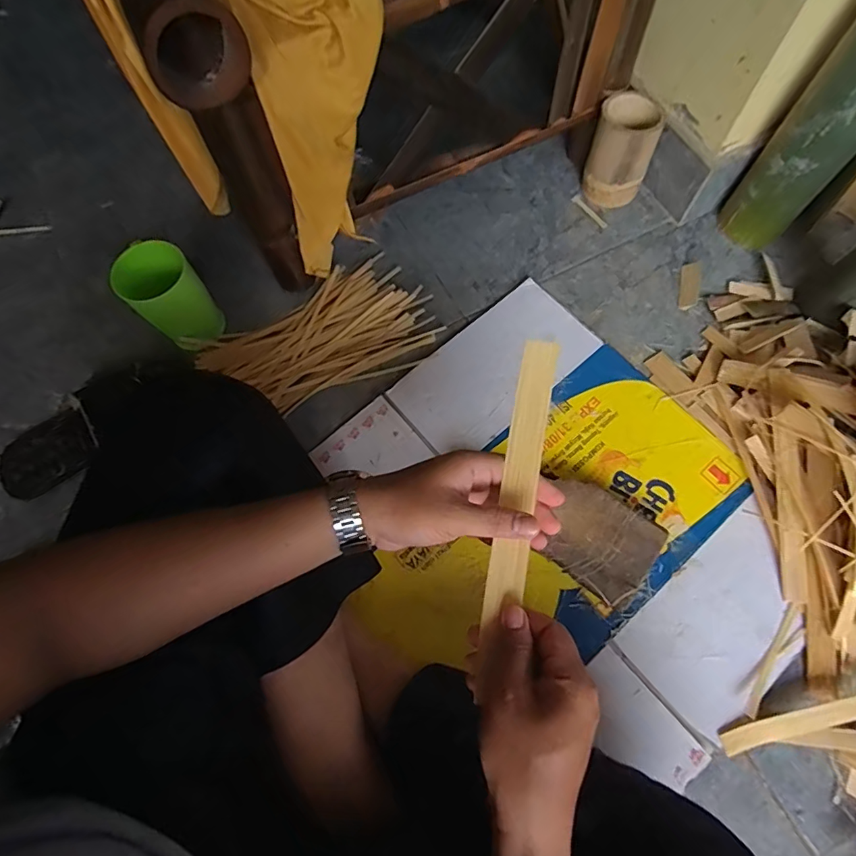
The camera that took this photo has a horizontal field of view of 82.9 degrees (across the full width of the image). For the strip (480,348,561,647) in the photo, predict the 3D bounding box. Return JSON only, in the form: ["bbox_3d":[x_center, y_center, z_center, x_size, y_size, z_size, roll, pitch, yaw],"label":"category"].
[{"bbox_3d":[0.072,0.038,0.372,0.028,0.011,0.211,10,82,6],"label":"strip"}]

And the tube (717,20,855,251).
[{"bbox_3d":[0.481,-0.367,0.576,0.089,0.327,0.084,33,74,13],"label":"tube"}]

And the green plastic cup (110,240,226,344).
[{"bbox_3d":[-0.335,-0.168,0.639,0.089,0.129,0.082,-1,69,2],"label":"green plastic cup"}]

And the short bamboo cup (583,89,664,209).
[{"bbox_3d":[0.280,-0.398,0.707,0.081,0.126,0.078,-1,69,2],"label":"short bamboo cup"}]

